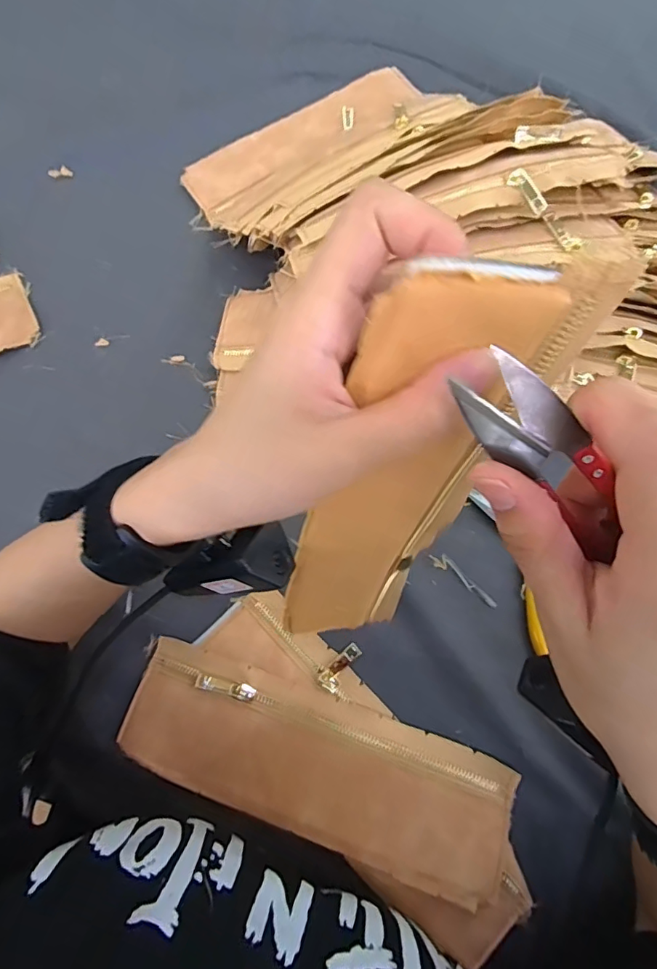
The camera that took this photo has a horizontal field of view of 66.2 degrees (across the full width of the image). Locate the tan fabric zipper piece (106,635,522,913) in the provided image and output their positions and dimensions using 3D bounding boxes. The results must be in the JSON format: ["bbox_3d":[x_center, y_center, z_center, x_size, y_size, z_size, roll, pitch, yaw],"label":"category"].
[{"bbox_3d":[-0.009,0.177,0.319,0.247,0.015,0.082,18,69,6],"label":"tan fabric zipper piece"}]

